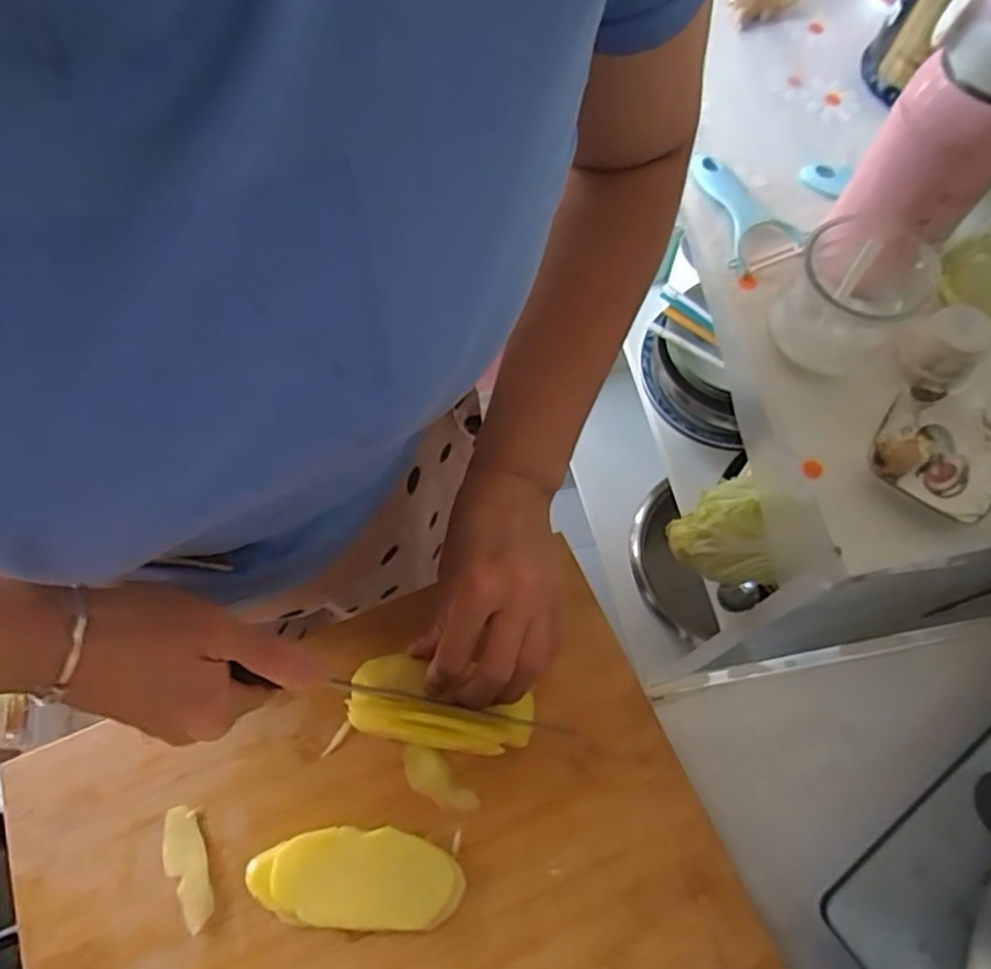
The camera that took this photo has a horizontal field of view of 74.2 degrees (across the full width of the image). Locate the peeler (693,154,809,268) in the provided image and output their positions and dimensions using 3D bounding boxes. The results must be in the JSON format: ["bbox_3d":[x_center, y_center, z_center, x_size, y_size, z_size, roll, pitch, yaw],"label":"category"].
[{"bbox_3d":[0.203,-0.223,0.528,0.062,0.011,0.112,-11,67,-5],"label":"peeler"}]

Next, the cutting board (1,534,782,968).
[{"bbox_3d":[-0.071,0.228,0.383,0.385,0.024,0.286,-21,69,-9],"label":"cutting board"}]

